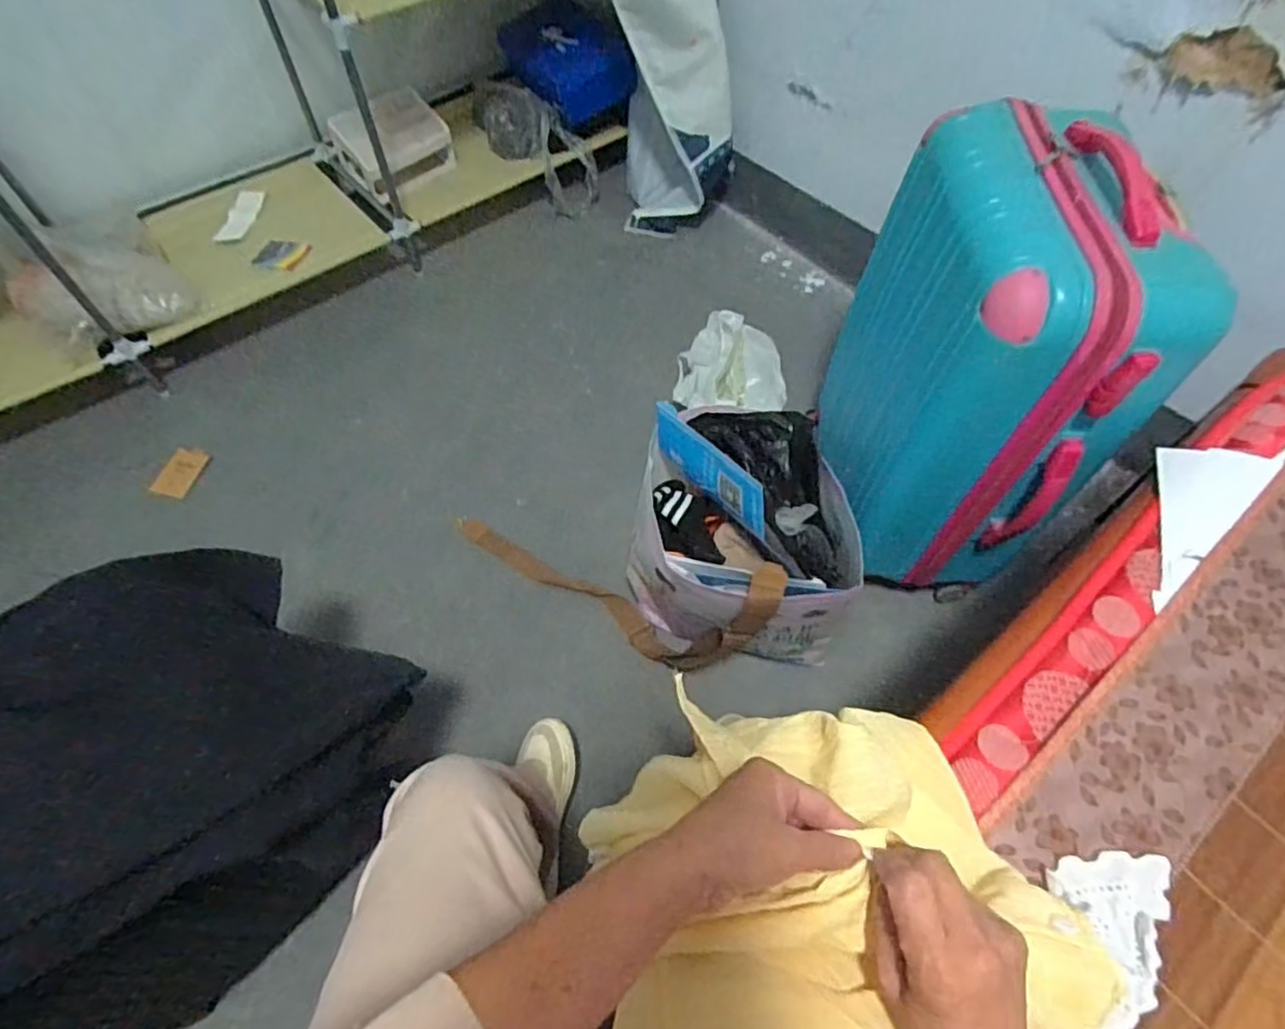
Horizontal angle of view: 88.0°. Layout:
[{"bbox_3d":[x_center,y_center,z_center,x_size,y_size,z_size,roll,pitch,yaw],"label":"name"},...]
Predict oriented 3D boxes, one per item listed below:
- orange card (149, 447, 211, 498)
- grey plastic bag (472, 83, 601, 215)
[{"bbox_3d":[-0.898,-0.081,1.294,0.068,0.010,0.104,25,71,2],"label":"orange card"},{"bbox_3d":[-0.285,-0.942,1.650,0.155,0.121,0.402,-40,86,-19],"label":"grey plastic bag"}]

